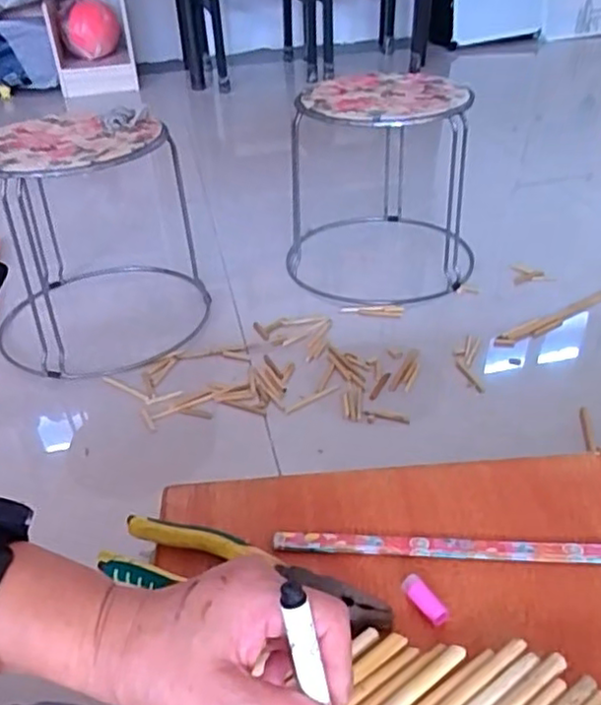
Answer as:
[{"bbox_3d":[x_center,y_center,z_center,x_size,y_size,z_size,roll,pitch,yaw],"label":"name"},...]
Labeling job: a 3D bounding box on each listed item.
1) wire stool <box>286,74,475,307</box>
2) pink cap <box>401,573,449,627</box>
[{"bbox_3d":[0.153,-0.310,1.218,0.356,0.358,0.336,8,38,15],"label":"wire stool"},{"bbox_3d":[0.076,0.151,0.407,0.013,0.010,0.034,-26,42,-27],"label":"pink cap"}]

